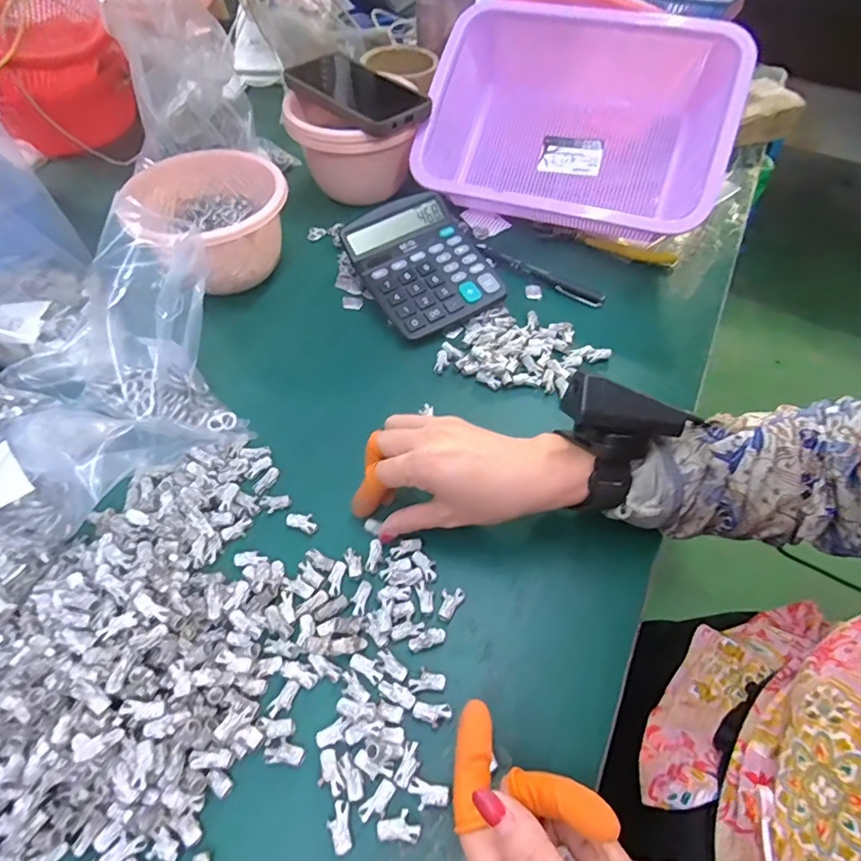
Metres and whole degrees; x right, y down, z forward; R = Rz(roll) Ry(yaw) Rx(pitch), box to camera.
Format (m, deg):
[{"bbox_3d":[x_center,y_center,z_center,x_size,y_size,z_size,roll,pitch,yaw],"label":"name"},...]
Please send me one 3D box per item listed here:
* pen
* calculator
[{"bbox_3d":[0.112,-0.165,0.535,0.150,0.012,0.017,32,60,20],"label":"pen"},{"bbox_3d":[-0.009,-0.166,0.510,0.116,0.051,0.145,-25,59,-17],"label":"calculator"}]

